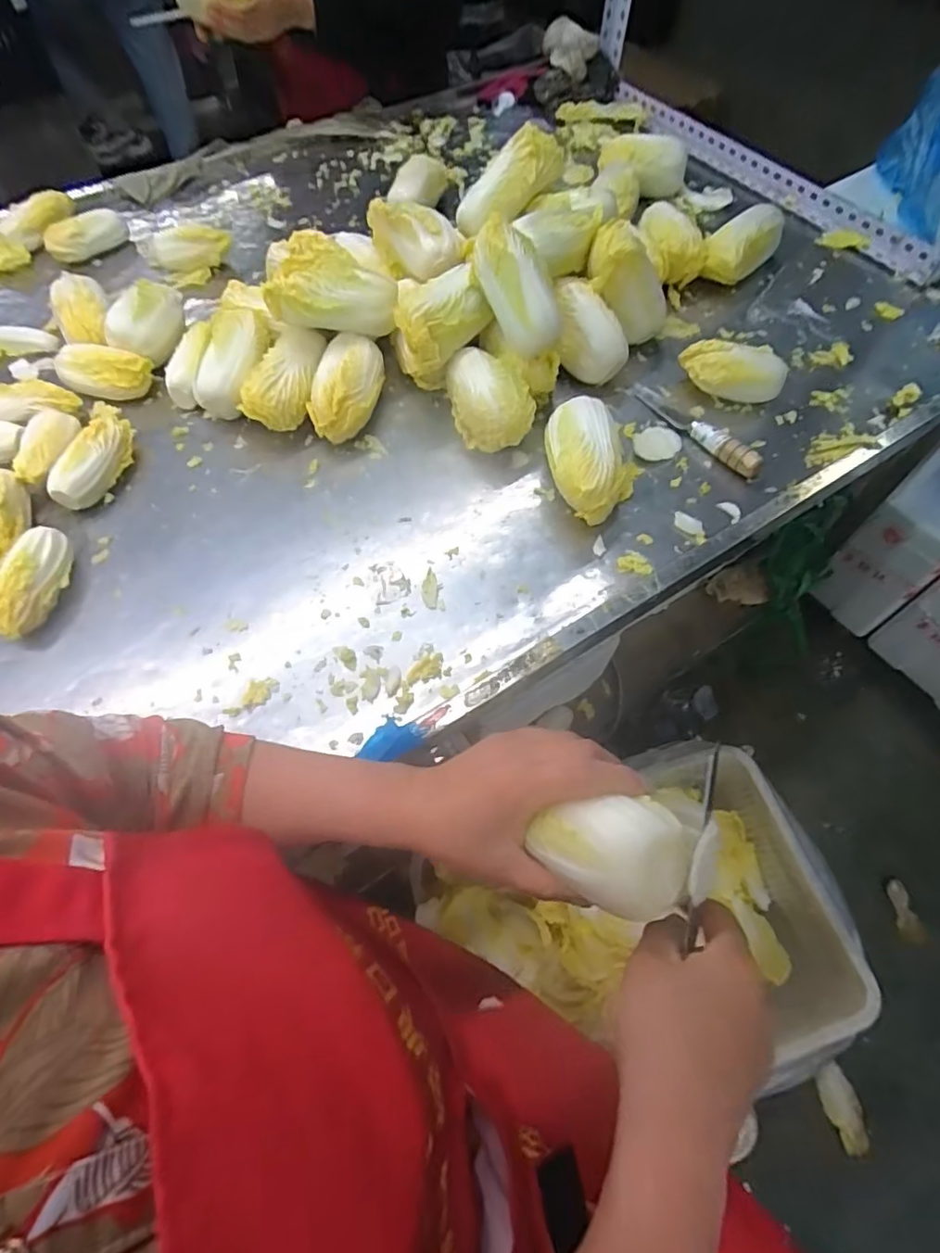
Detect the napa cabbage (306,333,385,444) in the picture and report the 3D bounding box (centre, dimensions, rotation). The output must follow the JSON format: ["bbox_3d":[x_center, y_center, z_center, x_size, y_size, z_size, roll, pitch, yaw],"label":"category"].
[{"bbox_3d":[-0.144,-0.279,0.683,0.071,0.066,0.127,14,62,9],"label":"napa cabbage"}]

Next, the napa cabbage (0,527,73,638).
[{"bbox_3d":[-0.427,-0.043,0.562,0.049,0.053,0.110,17,63,10],"label":"napa cabbage"}]

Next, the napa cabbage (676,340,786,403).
[{"bbox_3d":[0.313,-0.303,0.695,0.118,0.058,0.051,14,62,9],"label":"napa cabbage"}]

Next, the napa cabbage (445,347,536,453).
[{"bbox_3d":[0.023,-0.259,0.668,0.091,0.074,0.116,-5,61,-2],"label":"napa cabbage"}]

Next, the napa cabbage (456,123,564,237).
[{"bbox_3d":[0.051,-0.554,0.733,0.148,0.065,0.064,-30,62,20],"label":"napa cabbage"}]

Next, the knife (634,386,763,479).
[{"bbox_3d":[0.264,-0.236,0.677,0.019,0.033,0.185,-32,65,-16],"label":"knife"}]

